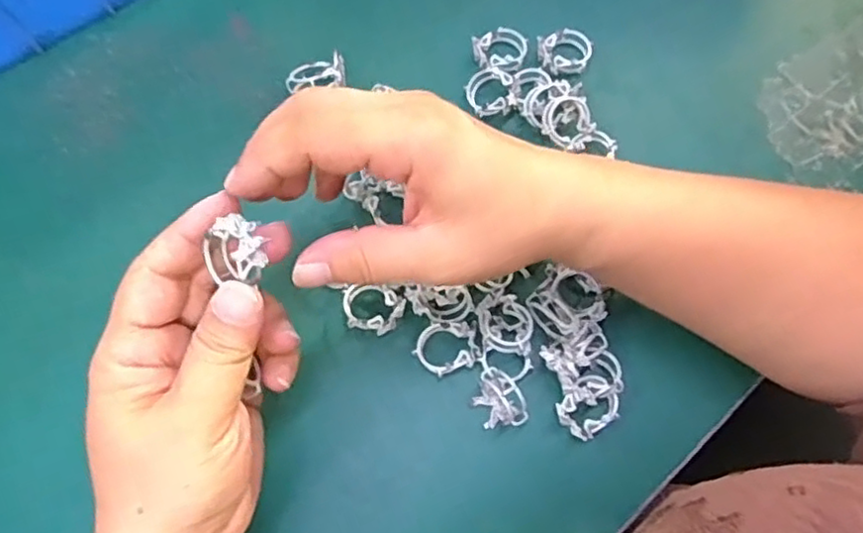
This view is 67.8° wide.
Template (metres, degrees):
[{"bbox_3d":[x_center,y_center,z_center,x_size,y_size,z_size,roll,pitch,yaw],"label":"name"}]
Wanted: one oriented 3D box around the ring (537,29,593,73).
[{"bbox_3d":[0.077,-0.122,0.365,0.031,0.008,0.025,-23,74,-8],"label":"ring"}]

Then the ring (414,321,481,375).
[{"bbox_3d":[0.007,0.040,0.315,0.029,0.008,0.024,-18,73,-6],"label":"ring"}]

